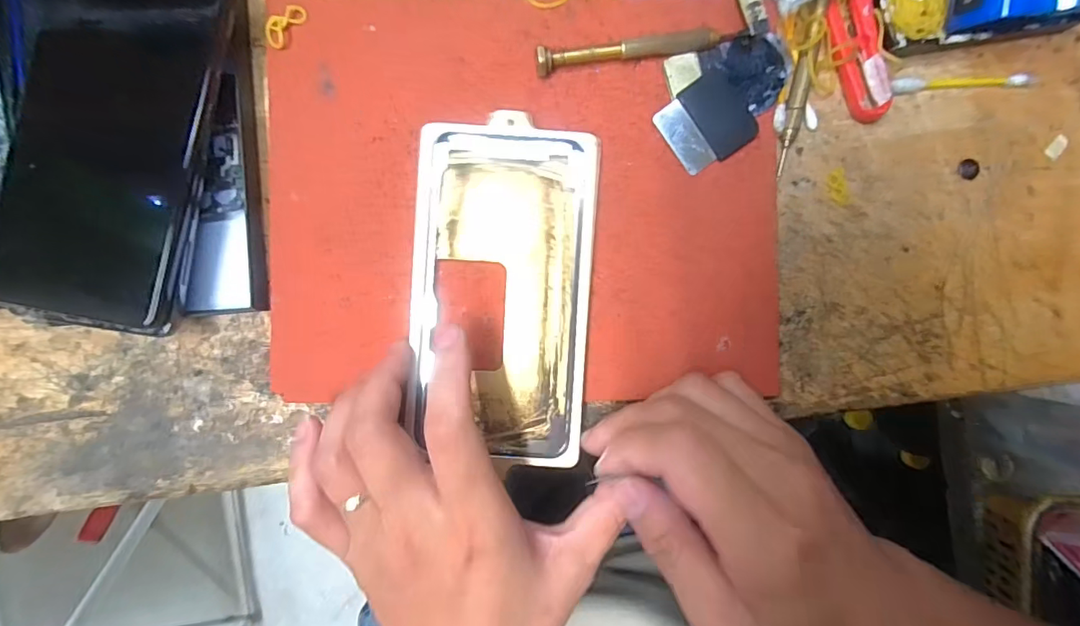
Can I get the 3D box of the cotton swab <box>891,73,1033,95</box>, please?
[{"bbox_3d":[0.211,-0.116,0.243,0.072,0.006,0.008,-4,91,-1],"label":"cotton swab"}]

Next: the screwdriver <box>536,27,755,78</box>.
[{"bbox_3d":[0.048,-0.128,0.235,0.101,0.011,0.009,-10,92,-1],"label":"screwdriver"}]

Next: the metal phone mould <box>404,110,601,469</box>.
[{"bbox_3d":[-0.018,-0.011,0.234,0.085,0.018,0.159,3,94,-4],"label":"metal phone mould"}]

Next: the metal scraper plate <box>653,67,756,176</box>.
[{"bbox_3d":[0.083,-0.094,0.238,0.042,0.004,0.038,-36,92,0],"label":"metal scraper plate"}]

